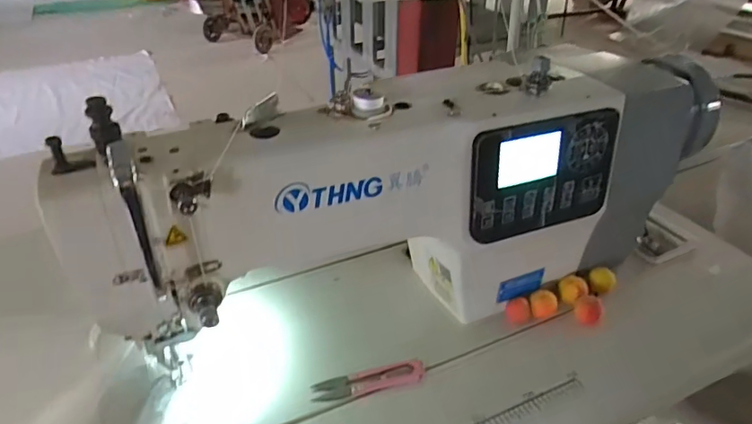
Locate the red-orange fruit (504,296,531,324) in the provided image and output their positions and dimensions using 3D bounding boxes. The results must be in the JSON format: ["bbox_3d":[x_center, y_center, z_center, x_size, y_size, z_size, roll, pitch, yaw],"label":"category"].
[{"bbox_3d":[0.146,0.102,0.540,0.021,0.020,0.021,0,35,0],"label":"red-orange fruit"}]

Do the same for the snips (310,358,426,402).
[{"bbox_3d":[-0.005,0.150,0.474,0.101,0.008,0.023,-8,36,-12],"label":"snips"}]

